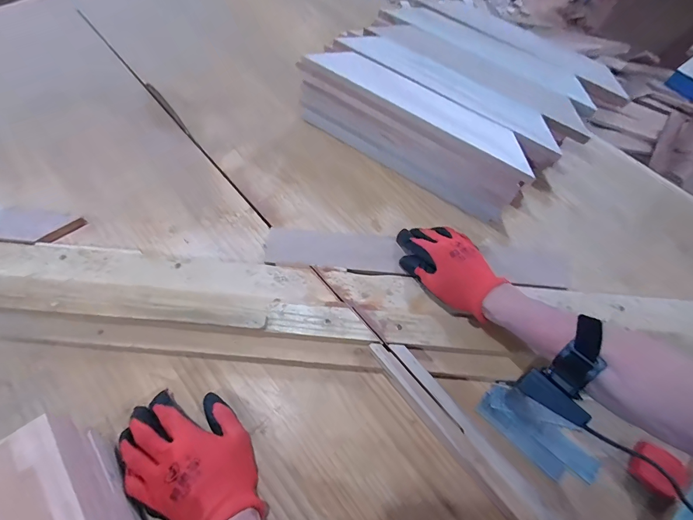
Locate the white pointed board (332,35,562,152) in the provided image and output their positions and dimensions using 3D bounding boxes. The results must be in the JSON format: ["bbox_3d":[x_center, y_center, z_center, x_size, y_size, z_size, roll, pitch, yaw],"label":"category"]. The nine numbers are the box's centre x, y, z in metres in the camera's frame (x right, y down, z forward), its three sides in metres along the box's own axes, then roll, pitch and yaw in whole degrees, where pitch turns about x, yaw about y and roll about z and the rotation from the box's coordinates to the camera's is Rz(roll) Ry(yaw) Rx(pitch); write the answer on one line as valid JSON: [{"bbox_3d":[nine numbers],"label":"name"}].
[{"bbox_3d":[0.154,-0.269,0.521,0.355,0.009,0.061,36,69,16],"label":"white pointed board"}]

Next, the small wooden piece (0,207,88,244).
[{"bbox_3d":[-0.471,-0.051,0.524,0.124,0.017,0.065,3,64,1],"label":"small wooden piece"}]

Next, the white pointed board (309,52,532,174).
[{"bbox_3d":[0.108,-0.233,0.503,0.353,0.014,0.064,35,69,15],"label":"white pointed board"}]

